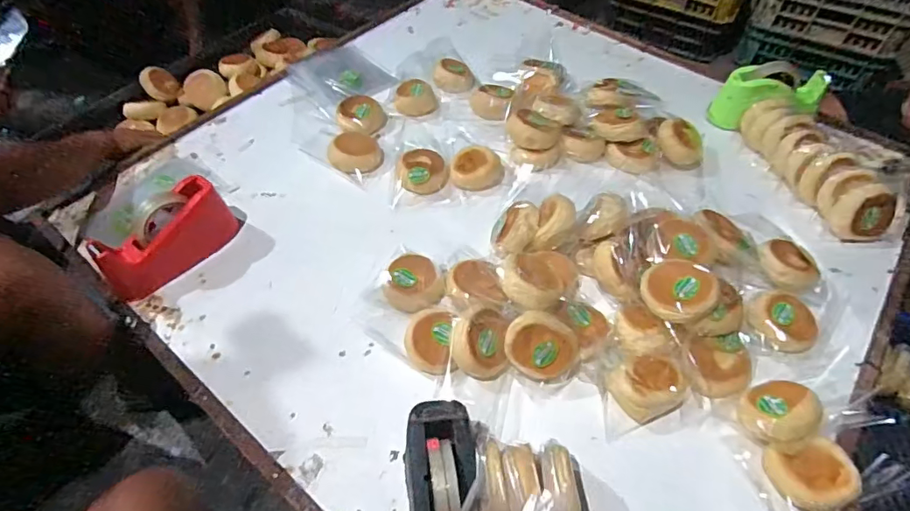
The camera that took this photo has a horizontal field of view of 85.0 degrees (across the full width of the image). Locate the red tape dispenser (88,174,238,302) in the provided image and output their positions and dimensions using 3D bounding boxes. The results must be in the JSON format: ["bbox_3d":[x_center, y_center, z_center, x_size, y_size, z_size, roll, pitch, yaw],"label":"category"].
[{"bbox_3d":[-0.449,-0.028,0.777,0.057,0.111,0.205,30,61,21],"label":"red tape dispenser"}]

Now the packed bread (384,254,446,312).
[{"bbox_3d":[-0.058,0.042,0.753,0.086,0.047,0.091,0,56,1],"label":"packed bread"}]

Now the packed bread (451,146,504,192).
[{"bbox_3d":[0.042,-0.165,0.909,0.092,0.034,0.088,6,56,5],"label":"packed bread"}]

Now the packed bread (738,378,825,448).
[{"bbox_3d":[0.400,0.195,0.617,0.074,0.061,0.072,0,52,0],"label":"packed bread"}]

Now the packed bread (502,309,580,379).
[{"bbox_3d":[0.116,0.121,0.666,0.093,0.029,0.084,7,78,13],"label":"packed bread"}]

